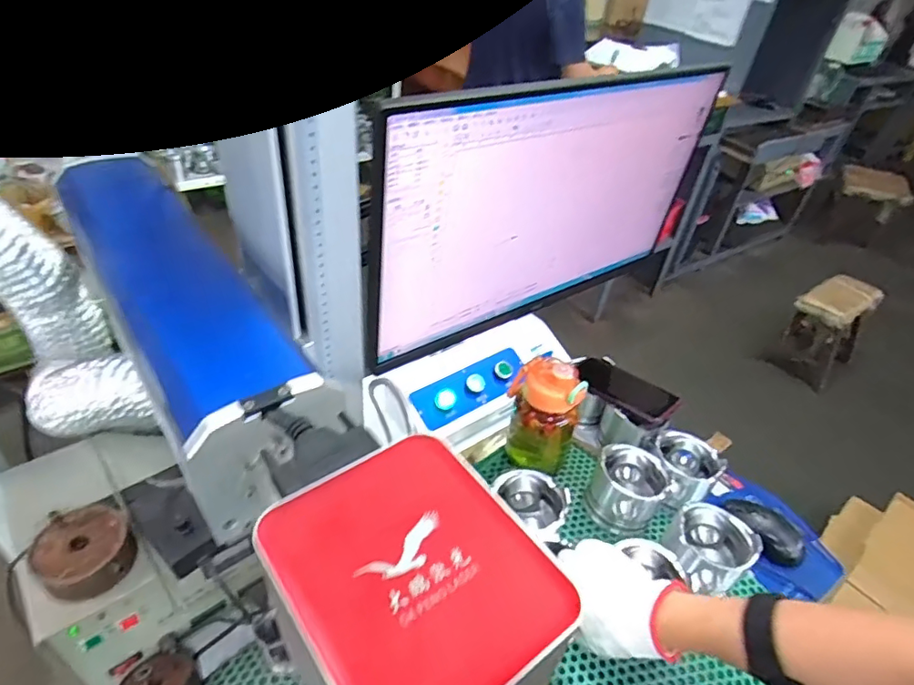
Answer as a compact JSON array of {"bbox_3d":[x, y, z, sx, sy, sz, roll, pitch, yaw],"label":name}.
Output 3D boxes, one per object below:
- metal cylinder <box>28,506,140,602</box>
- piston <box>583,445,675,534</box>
[{"bbox_3d":[-0.323,0.183,0.476,0.070,0.032,0.074,4,38,-3],"label":"metal cylinder"},{"bbox_3d":[0.229,0.194,0.725,0.098,0.075,0.094,4,38,-3],"label":"piston"}]

